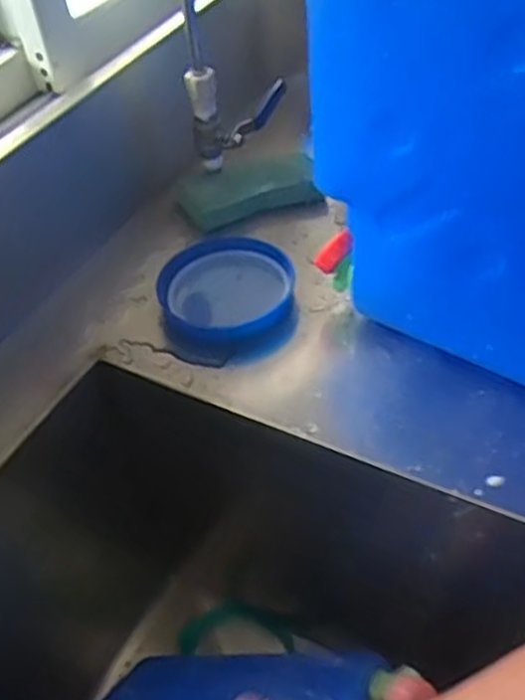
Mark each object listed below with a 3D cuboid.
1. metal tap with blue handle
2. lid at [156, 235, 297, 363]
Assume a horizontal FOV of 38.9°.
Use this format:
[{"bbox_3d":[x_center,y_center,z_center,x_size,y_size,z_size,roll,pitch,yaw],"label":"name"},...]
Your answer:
[{"bbox_3d":[-0.021,-0.233,0.738,0.099,0.107,0.034,-23,48,-15],"label":"metal tap with blue handle"},{"bbox_3d":[-0.030,-0.048,0.654,0.116,0.035,0.123,-3,46,3],"label":"lid"}]

